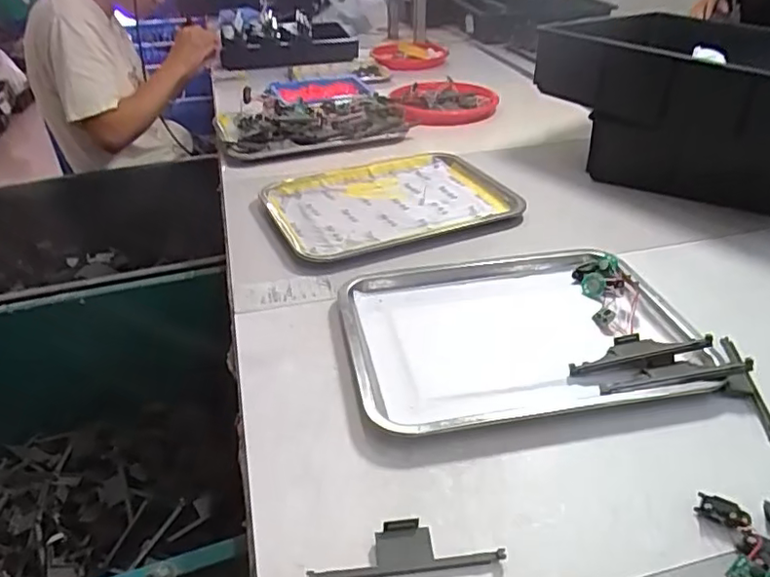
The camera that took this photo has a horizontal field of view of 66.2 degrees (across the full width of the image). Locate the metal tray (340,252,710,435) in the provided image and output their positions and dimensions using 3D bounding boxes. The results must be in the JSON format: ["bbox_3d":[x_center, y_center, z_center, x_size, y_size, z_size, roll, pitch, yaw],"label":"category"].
[{"bbox_3d":[0.139,0.042,0.634,0.355,0.026,0.255,-7,32,-9],"label":"metal tray"}]

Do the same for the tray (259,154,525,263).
[{"bbox_3d":[0.003,-0.133,0.903,0.340,0.033,0.264,-14,34,-20],"label":"tray"}]

